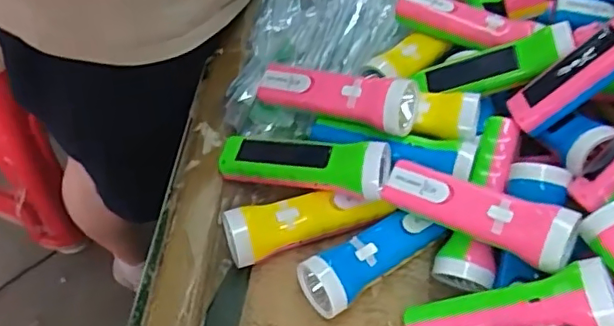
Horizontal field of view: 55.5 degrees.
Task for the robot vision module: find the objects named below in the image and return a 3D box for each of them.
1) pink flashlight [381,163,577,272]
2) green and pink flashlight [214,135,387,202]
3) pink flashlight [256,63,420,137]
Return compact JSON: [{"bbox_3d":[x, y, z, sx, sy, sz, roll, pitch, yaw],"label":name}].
[{"bbox_3d":[0.141,0.042,0.496,0.160,0.047,0.045,21,56,34],"label":"pink flashlight"},{"bbox_3d":[-0.005,0.000,0.547,0.161,0.043,0.044,5,56,18],"label":"green and pink flashlight"},{"bbox_3d":[0.026,-0.067,0.575,0.161,0.054,0.049,13,56,26],"label":"pink flashlight"}]

